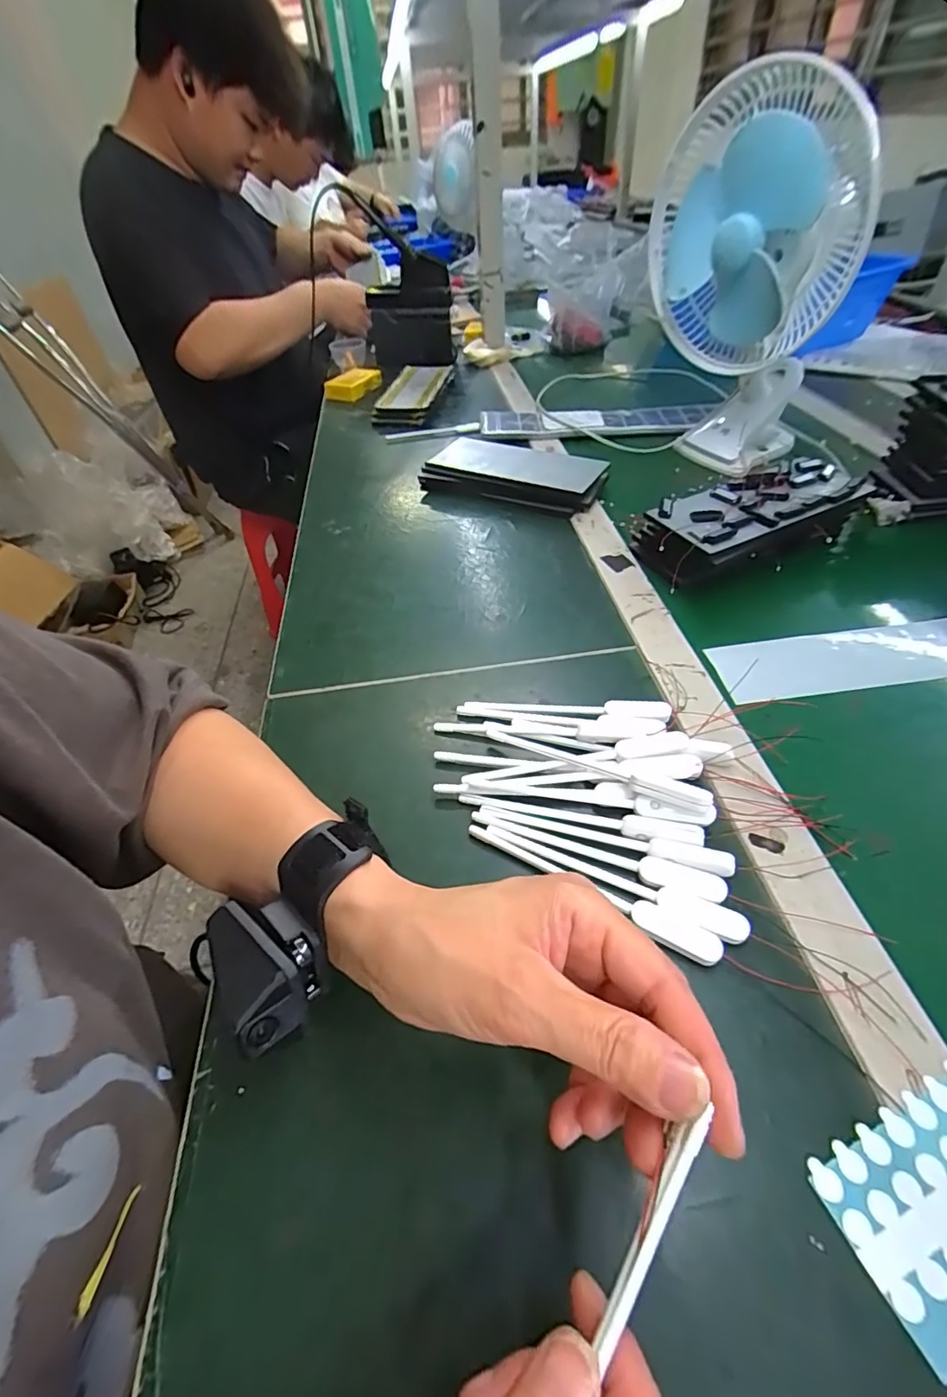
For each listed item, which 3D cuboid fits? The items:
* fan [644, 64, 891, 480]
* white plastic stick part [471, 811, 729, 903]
[{"bbox_3d":[0.284,-0.432,0.560,0.182,0.304,0.163,8,49,13],"label":"fan"},{"bbox_3d":[0.067,0.087,0.301,0.143,0.005,0.016,15,51,18],"label":"white plastic stick part"}]

